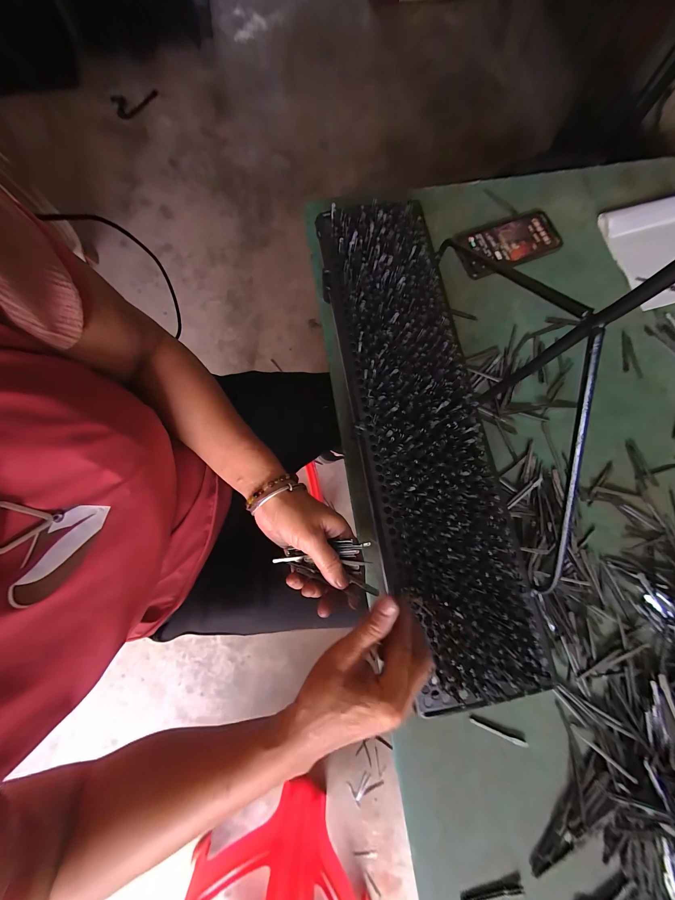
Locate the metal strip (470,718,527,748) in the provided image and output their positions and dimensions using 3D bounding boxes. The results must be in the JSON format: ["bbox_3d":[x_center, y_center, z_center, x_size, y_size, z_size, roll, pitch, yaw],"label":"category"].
[{"bbox_3d":[0.185,0.326,0.328,0.066,0.004,0.006,20,79,5],"label":"metal strip"}]

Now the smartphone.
[{"bbox_3d":[0.266,-0.331,0.452,0.169,0.014,0.083,-20,78,-4],"label":"smartphone"}]

